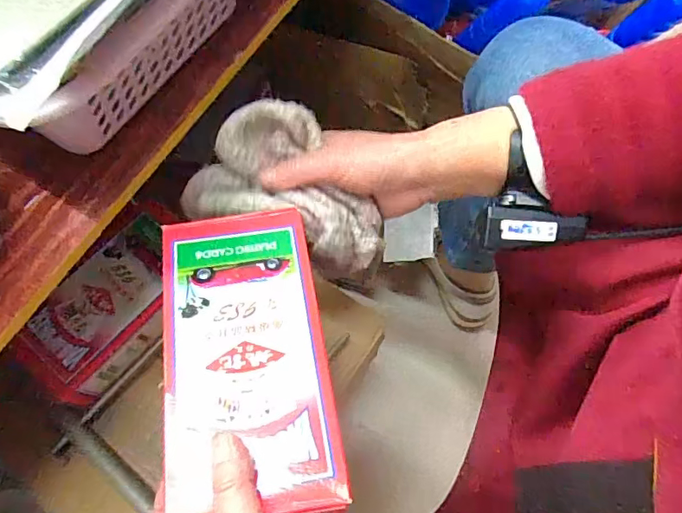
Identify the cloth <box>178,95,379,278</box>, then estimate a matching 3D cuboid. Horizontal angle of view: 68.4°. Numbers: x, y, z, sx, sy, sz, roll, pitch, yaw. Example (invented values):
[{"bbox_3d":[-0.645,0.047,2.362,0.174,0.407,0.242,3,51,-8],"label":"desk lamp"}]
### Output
[{"bbox_3d":[-0.035,-0.052,0.364,0.144,0.075,0.085,21,69,6],"label":"cloth"}]

